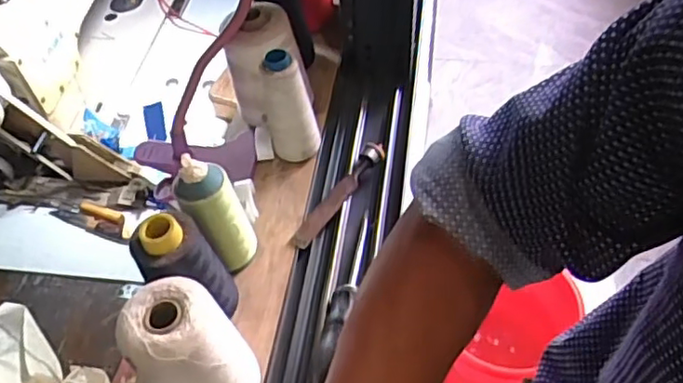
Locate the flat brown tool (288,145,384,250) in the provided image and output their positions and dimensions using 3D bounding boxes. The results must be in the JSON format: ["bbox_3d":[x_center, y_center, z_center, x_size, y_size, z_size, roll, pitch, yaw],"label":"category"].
[{"bbox_3d":[-0.002,0.001,0.561,0.019,0.018,0.127,29,58,24],"label":"flat brown tool"}]

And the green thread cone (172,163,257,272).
[{"bbox_3d":[-0.096,0.022,0.493,0.046,0.104,0.039,-29,55,-19],"label":"green thread cone"}]

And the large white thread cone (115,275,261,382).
[{"bbox_3d":[-0.097,0.108,0.410,0.066,0.101,0.069,-38,59,-25],"label":"large white thread cone"}]

